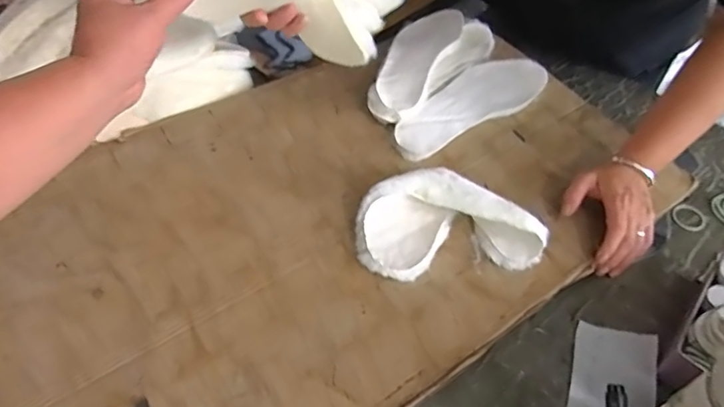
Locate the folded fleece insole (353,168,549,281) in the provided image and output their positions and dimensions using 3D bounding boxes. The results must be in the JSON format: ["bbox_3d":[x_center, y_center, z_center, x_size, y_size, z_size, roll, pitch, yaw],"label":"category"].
[{"bbox_3d":[0.098,0.021,0.609,0.207,0.063,0.114,-4,52,-9],"label":"folded fleece insole"}]

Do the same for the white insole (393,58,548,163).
[{"bbox_3d":[0.152,-0.145,0.766,0.268,0.033,0.089,-26,56,-24],"label":"white insole"}]

